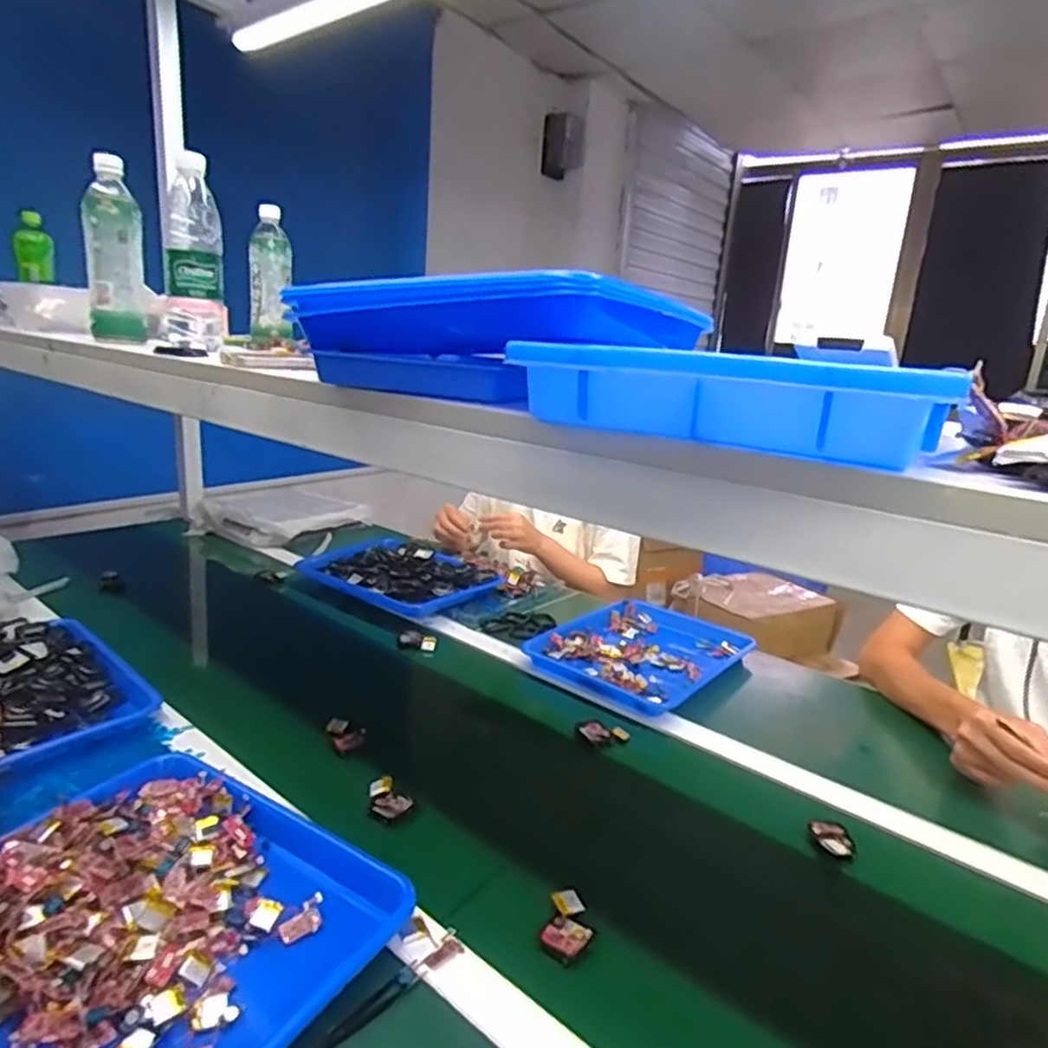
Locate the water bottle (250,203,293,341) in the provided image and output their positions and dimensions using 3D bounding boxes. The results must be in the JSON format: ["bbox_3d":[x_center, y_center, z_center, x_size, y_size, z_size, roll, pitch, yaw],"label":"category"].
[{"bbox_3d":[-0.407,-0.398,1.095,0.068,0.193,0.061,-1,16,-19],"label":"water bottle"}]

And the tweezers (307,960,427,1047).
[{"bbox_3d":[-0.116,0.346,0.474,0.014,0.009,0.117,17,20,39],"label":"tweezers"}]

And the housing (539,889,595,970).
[{"bbox_3d":[0.038,0.325,0.560,0.038,0.016,0.058,9,16,18],"label":"housing"}]

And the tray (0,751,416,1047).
[{"bbox_3d":[-0.282,0.300,0.529,0.334,0.053,0.256,13,18,29],"label":"tray"}]

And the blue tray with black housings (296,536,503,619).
[{"bbox_3d":[-0.238,0.092,1.293,0.347,0.045,0.229,15,19,34],"label":"blue tray with black housings"}]

